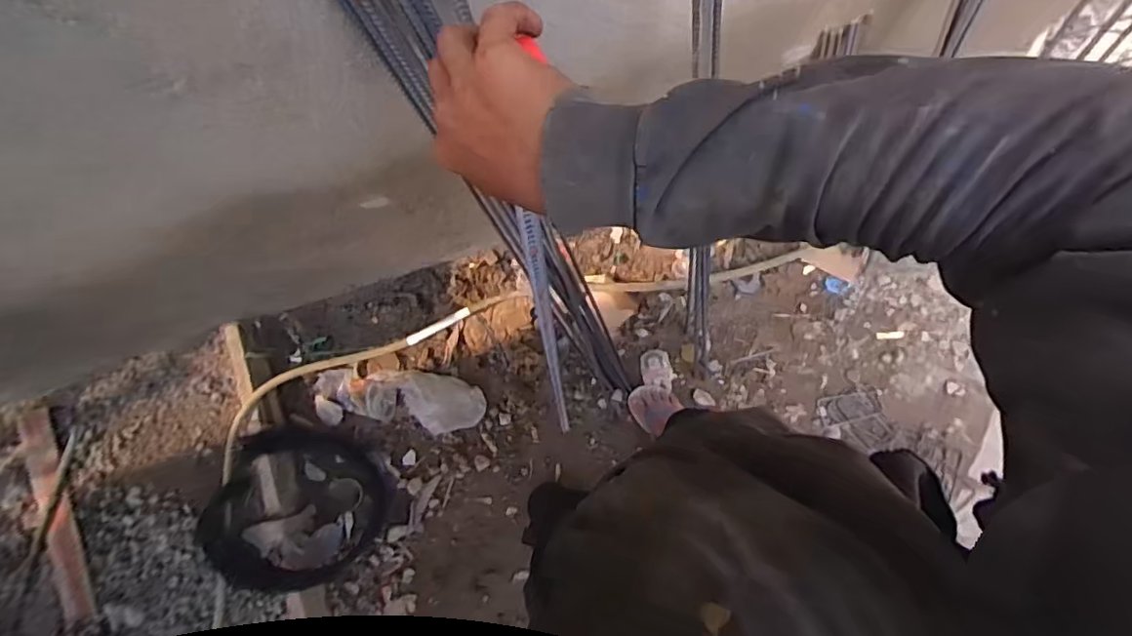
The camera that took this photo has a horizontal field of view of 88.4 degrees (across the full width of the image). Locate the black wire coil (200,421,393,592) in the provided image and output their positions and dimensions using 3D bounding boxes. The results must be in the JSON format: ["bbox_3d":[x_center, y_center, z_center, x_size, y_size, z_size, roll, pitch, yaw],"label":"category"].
[{"bbox_3d":[-0.686,0.492,1.492,0.406,0.063,0.430,2,80,-10],"label":"black wire coil"}]

